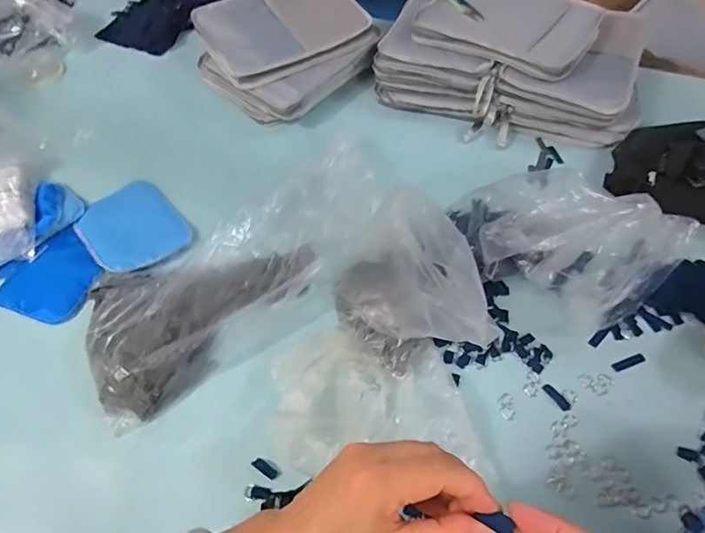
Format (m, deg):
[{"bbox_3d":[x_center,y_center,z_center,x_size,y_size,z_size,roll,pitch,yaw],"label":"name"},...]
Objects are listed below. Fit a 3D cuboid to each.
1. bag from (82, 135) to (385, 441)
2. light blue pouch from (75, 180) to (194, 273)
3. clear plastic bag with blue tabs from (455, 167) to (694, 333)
[{"bbox_3d":[-0.157,-0.001,0.767,0.533,0.081,0.230,-35,62,-20],"label":"bag"},{"bbox_3d":[-0.377,-0.071,0.840,0.148,0.022,0.191,-37,62,-20],"label":"light blue pouch"},{"bbox_3d":[0.303,-0.042,0.715,0.307,0.123,0.170,19,59,14],"label":"clear plastic bag with blue tabs"}]

